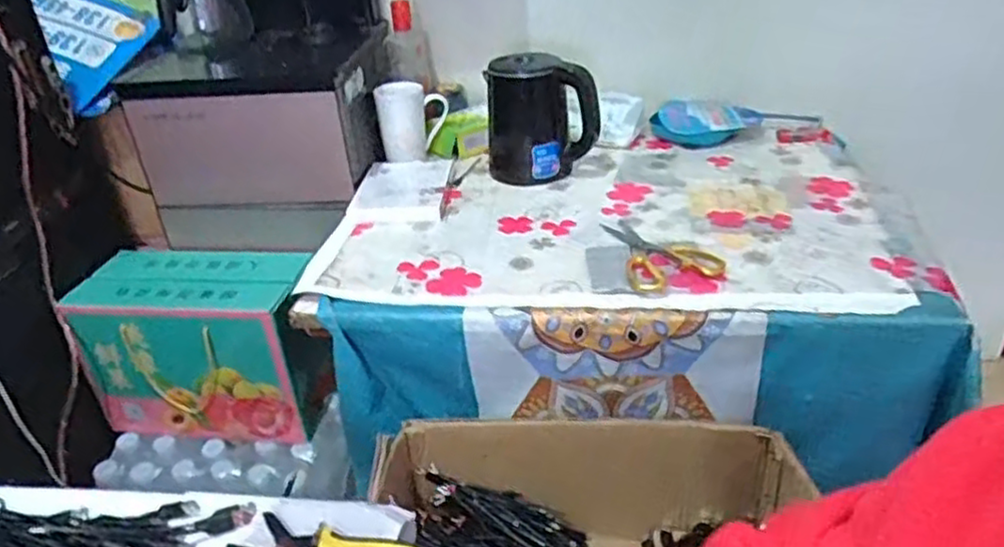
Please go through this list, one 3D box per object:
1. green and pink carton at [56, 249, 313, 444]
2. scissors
[{"bbox_3d":[-0.440,0.108,1.114,0.324,0.238,0.156,0,31,7],"label":"green and pink carton"},{"bbox_3d":[0.185,-0.031,0.887,0.113,0.005,0.165,-11,32,-12],"label":"scissors"}]

